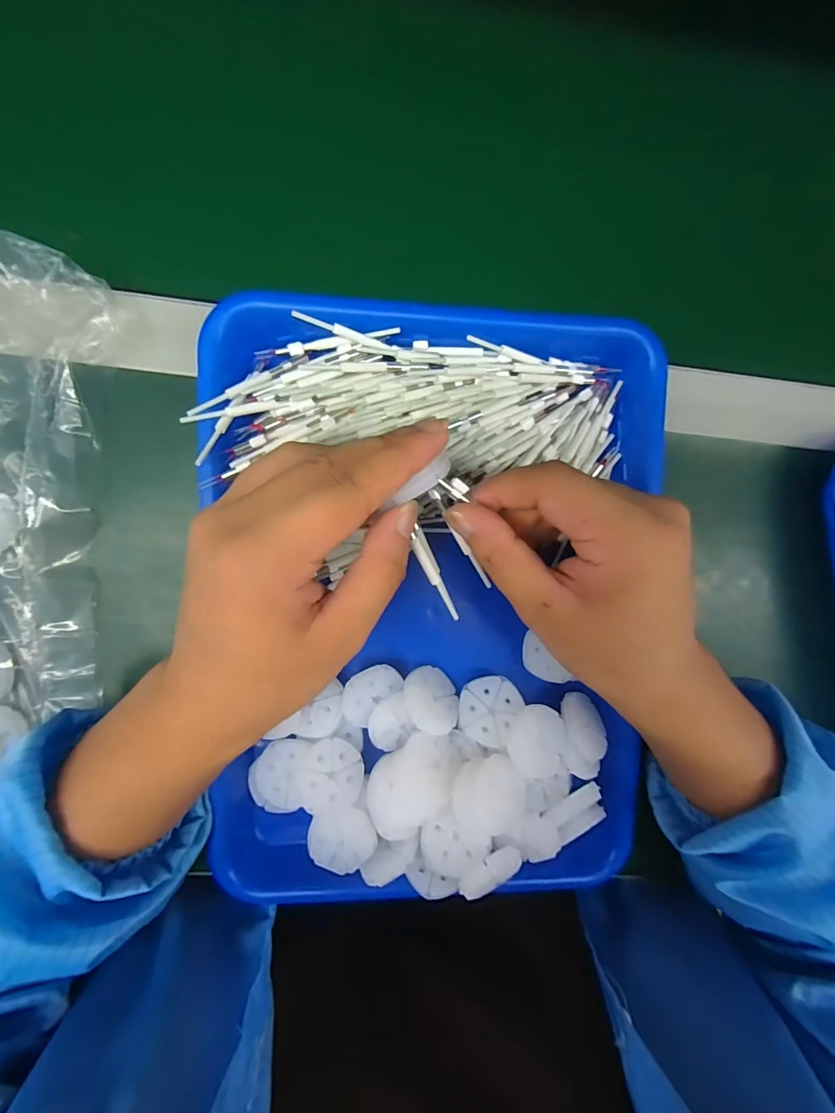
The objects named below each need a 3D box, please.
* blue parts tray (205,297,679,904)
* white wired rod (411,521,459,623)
[{"bbox_3d":[0.011,0.031,0.252,0.246,0.047,0.335,1,96,-6],"label":"blue parts tray"},{"bbox_3d":[0.009,0.009,0.205,0.007,0.004,0.047,-26,106,-3],"label":"white wired rod"}]

